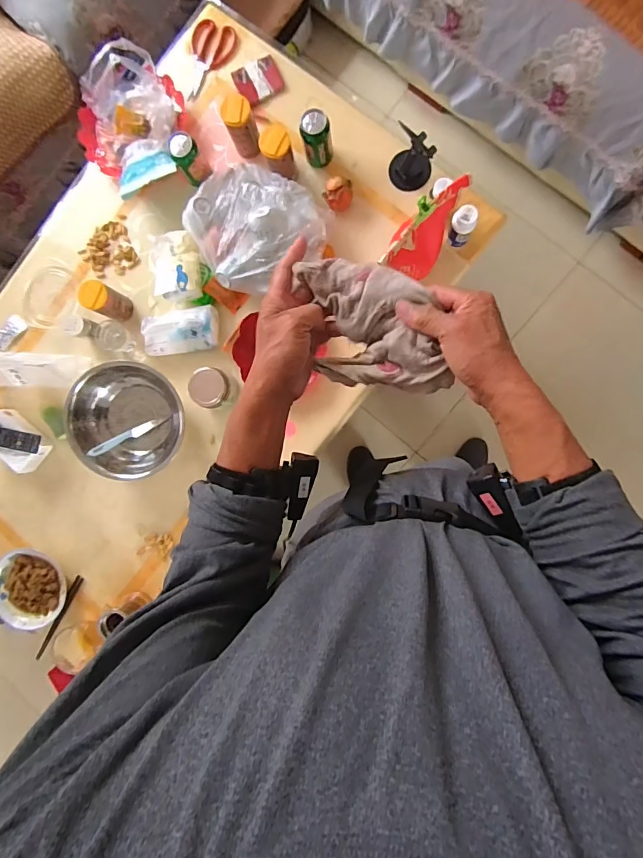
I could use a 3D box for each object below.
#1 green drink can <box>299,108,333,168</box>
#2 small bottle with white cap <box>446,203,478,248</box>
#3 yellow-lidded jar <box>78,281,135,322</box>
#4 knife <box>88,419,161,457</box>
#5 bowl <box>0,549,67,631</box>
[{"bbox_3d":[-0.010,-0.632,0.943,0.063,0.102,0.065,0,90,6],"label":"green drink can"},{"bbox_3d":[0.299,-0.432,0.922,0.047,0.110,0.043,0,90,6],"label":"small bottle with white cap"},{"bbox_3d":[-0.495,-0.294,1.002,0.064,0.126,0.065,20,92,5],"label":"yellow-lidded jar"},{"bbox_3d":[-0.452,0.019,0.987,0.164,0.015,0.022,-29,87,-23],"label":"knife"},{"bbox_3d":[-0.714,0.386,1.047,0.189,0.043,0.183,32,93,5],"label":"bowl"}]

